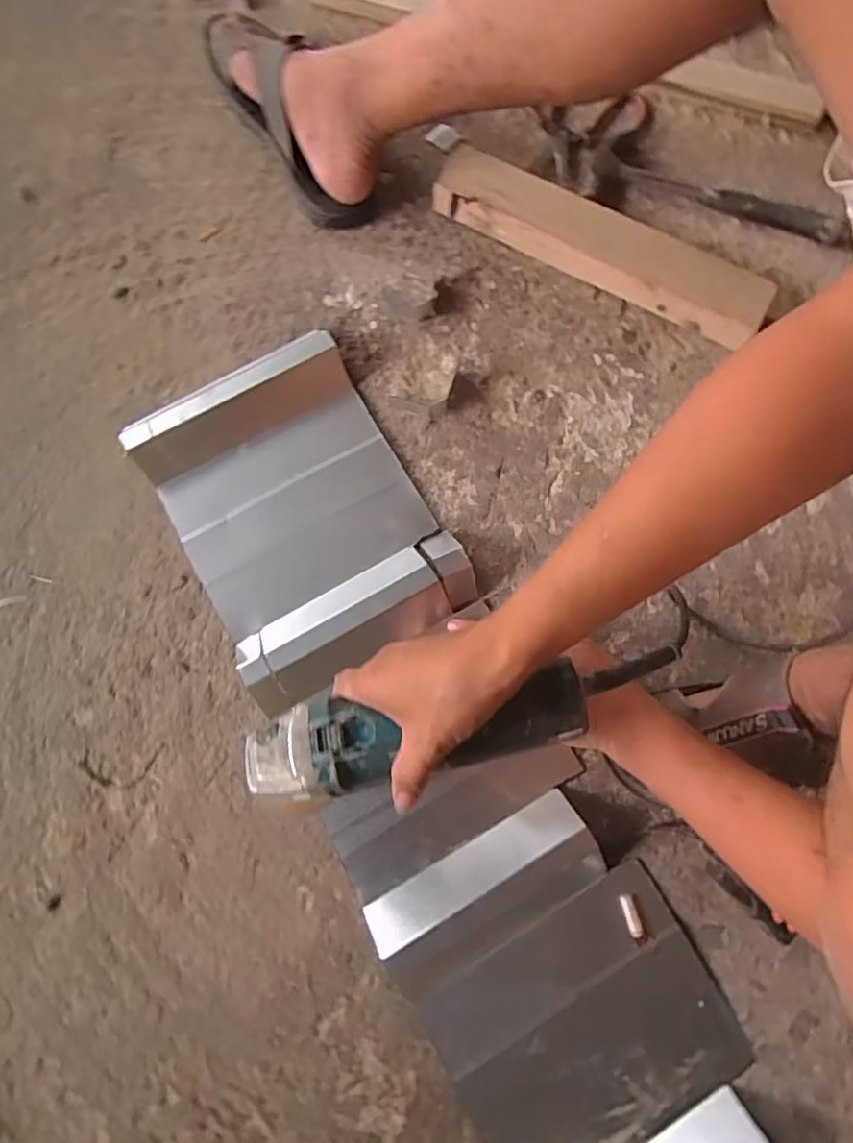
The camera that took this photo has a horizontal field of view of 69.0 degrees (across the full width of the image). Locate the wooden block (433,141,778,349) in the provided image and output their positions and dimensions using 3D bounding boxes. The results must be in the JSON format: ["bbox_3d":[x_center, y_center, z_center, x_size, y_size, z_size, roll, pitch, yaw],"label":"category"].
[{"bbox_3d":[0.176,-0.333,0.633,0.351,0.051,0.059,28,78,5],"label":"wooden block"}]

